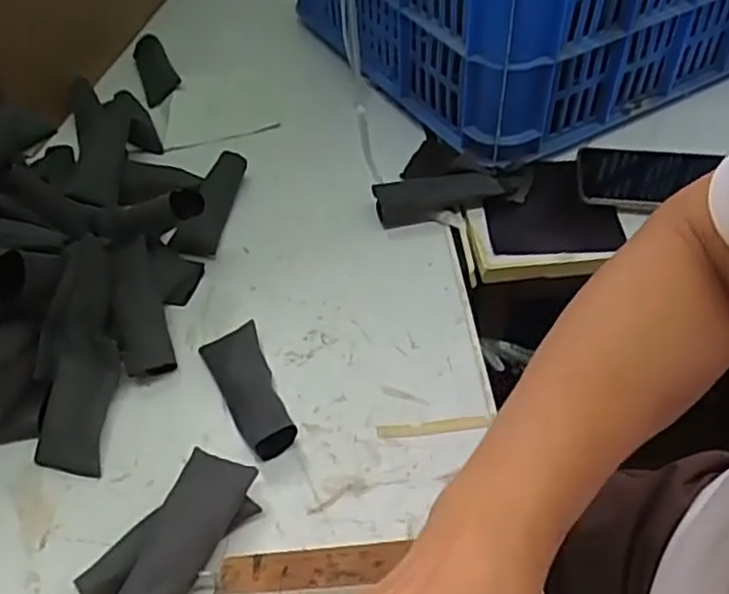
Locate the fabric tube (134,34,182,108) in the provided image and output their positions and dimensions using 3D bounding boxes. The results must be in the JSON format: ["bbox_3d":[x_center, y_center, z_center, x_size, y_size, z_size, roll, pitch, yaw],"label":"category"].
[{"bbox_3d":[-0.222,-0.241,0.750,0.037,0.034,0.096,-17,50,-13],"label":"fabric tube"}]

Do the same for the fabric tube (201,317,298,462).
[{"bbox_3d":[-0.080,0.061,0.477,0.039,0.023,0.105,-18,50,-14],"label":"fabric tube"}]

